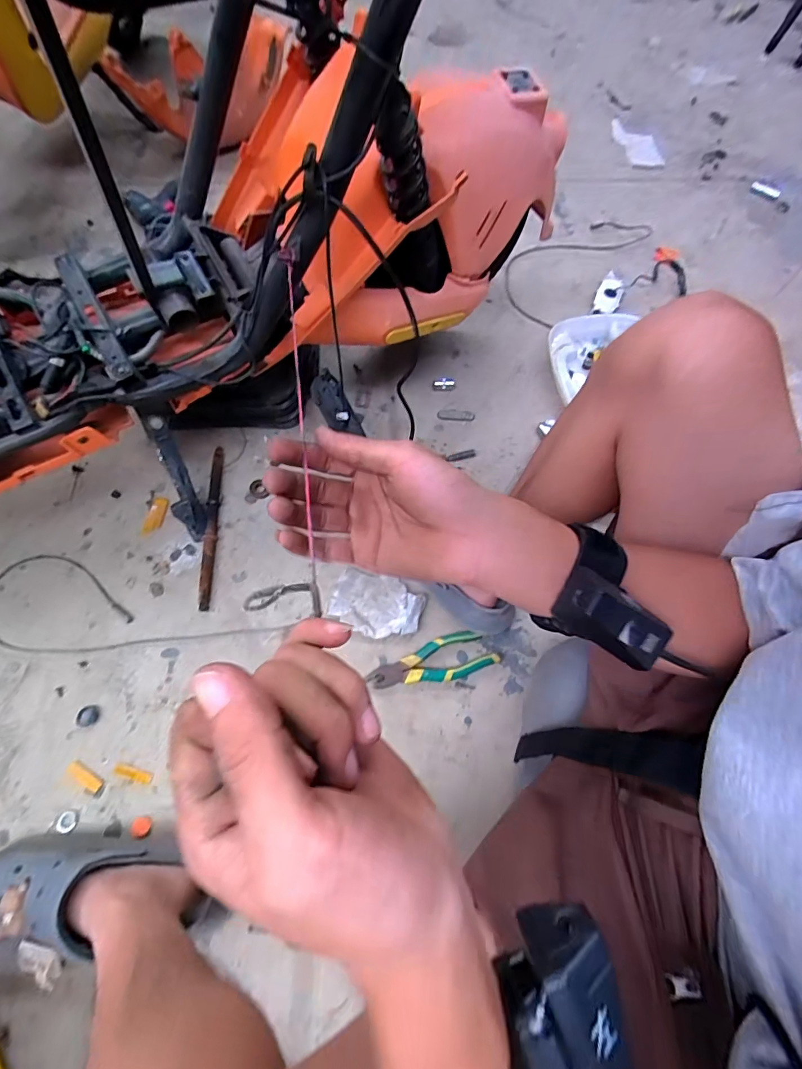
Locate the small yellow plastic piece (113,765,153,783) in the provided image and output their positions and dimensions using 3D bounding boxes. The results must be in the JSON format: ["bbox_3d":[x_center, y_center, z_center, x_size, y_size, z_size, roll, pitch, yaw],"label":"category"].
[{"bbox_3d":[-0.330,0.295,0.540,0.047,0.004,0.011,15,63,4],"label":"small yellow plastic piece"}]

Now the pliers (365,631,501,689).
[{"bbox_3d":[0.044,0.181,0.616,0.180,0.018,0.057,-12,65,-10],"label":"pliers"}]

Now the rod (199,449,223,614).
[{"bbox_3d":[-0.299,-0.018,0.693,0.019,0.019,0.273,-4,64,-6],"label":"rod"}]

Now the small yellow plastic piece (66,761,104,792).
[{"bbox_3d":[-0.391,0.299,0.541,0.049,0.005,0.015,30,65,11],"label":"small yellow plastic piece"}]

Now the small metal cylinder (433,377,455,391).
[{"bbox_3d":[0.084,-0.292,0.849,0.042,0.019,0.023,3,63,-3],"label":"small metal cylinder"}]

